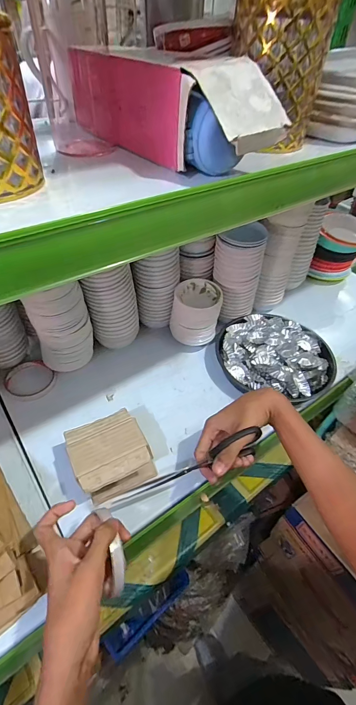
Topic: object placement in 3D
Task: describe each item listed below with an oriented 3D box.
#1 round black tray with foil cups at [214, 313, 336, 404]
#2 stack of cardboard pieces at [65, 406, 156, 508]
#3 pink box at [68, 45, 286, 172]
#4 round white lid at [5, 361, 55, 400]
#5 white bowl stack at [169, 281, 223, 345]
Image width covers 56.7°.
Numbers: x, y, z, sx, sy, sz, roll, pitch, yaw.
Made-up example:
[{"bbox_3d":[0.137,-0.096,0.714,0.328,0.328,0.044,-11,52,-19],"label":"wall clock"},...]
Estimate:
[{"bbox_3d":[0.180,0.000,0.622,0.212,0.043,0.190,13,47,8],"label":"round black tray with foil cups"},{"bbox_3d":[-0.095,0.142,0.465,0.100,0.058,0.092,-18,50,-21],"label":"stack of cardboard pieces"},{"bbox_3d":[-0.013,-0.247,0.330,0.081,0.079,0.243,-27,54,-27],"label":"pink box"},{"bbox_3d":[-0.257,0.047,0.573,0.075,0.018,0.071,30,51,22],"label":"round white lid"},{"bbox_3d":[0.034,-0.073,0.640,0.087,0.102,0.086,8,46,3],"label":"white bowl stack"}]

